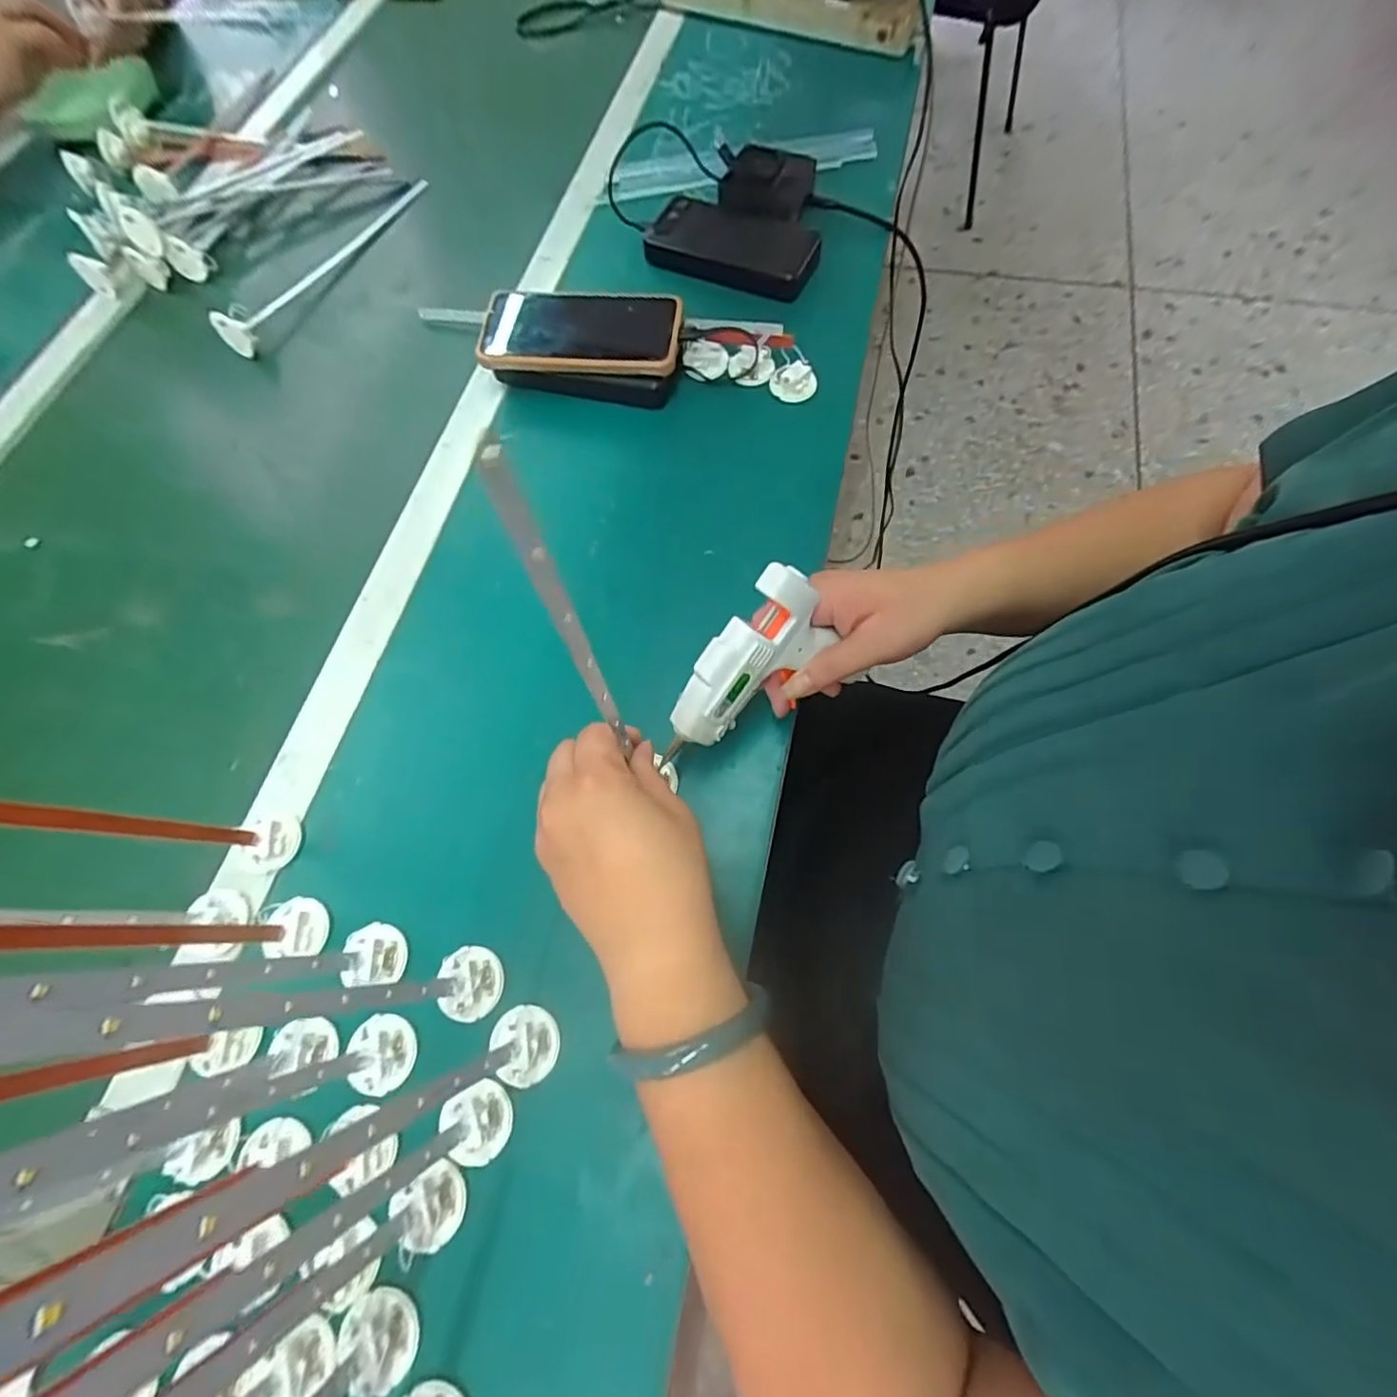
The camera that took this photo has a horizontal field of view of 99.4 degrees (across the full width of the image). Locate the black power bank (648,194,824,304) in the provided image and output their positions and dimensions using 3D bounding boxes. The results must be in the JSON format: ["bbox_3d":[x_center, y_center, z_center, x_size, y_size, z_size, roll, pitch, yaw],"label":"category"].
[{"bbox_3d":[0.033,-0.422,0.545,0.147,0.021,0.079,18,70,10],"label":"black power bank"}]

